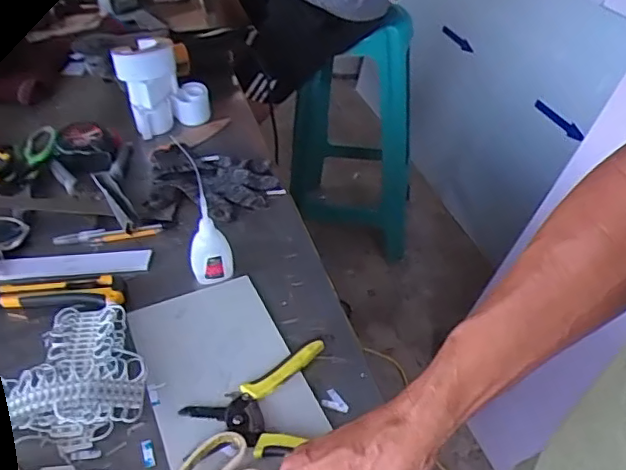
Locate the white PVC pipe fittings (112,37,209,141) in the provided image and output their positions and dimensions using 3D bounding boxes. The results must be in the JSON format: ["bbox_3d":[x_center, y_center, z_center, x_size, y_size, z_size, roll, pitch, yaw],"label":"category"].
[{"bbox_3d":[-0.234,-0.236,0.901,0.128,0.118,0.088,-26,46,-27],"label":"white PVC pipe fittings"}]

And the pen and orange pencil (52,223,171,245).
[{"bbox_3d":[-0.247,-0.001,0.703,0.134,0.010,0.022,-8,41,-9],"label":"pen and orange pencil"}]

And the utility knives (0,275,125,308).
[{"bbox_3d":[-0.273,0.061,0.625,0.140,0.014,0.041,2,40,3],"label":"utility knives"}]

